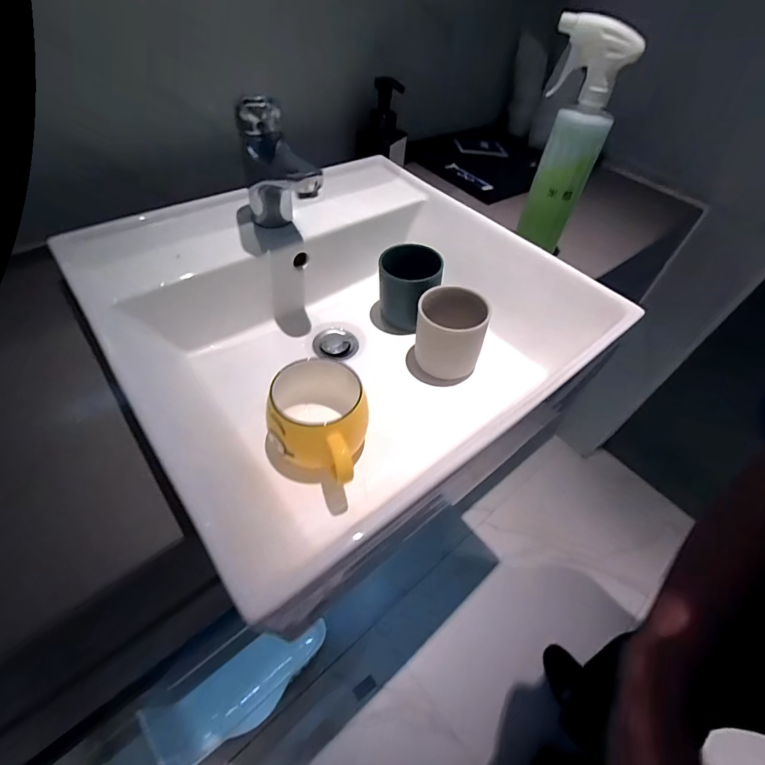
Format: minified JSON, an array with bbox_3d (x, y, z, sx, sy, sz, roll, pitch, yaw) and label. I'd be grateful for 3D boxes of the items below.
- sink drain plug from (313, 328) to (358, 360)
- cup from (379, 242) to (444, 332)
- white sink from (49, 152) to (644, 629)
[{"bbox_3d":[-0.063,-0.053,0.542,0.057,0.012,0.056,4,48,-4],"label":"sink drain plug"},{"bbox_3d":[0.034,-0.122,0.529,0.078,0.090,0.082,4,48,-4],"label":"cup"},{"bbox_3d":[-0.043,-0.077,0.481,0.466,0.145,0.437,-29,58,-28],"label":"white sink"}]

